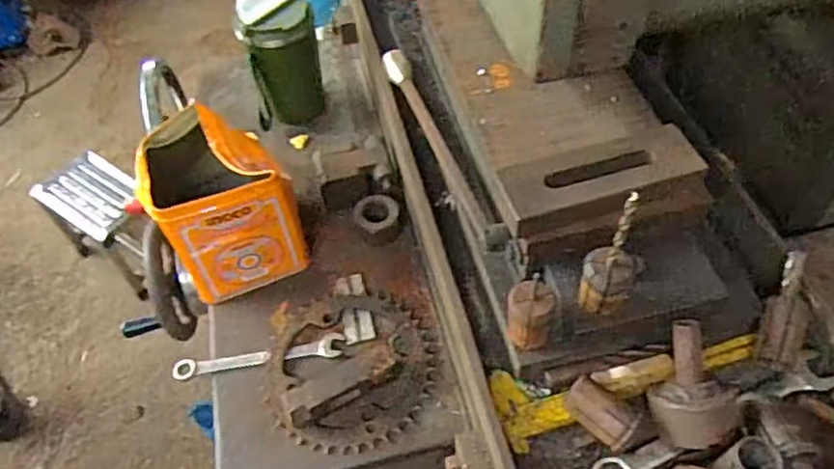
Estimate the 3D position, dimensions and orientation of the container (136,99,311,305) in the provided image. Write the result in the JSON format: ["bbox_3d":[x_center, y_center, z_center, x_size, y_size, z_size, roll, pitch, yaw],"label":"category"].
[{"bbox_3d":[-0.189,-0.034,0.643,0.126,0.127,0.136,-23,54,-12],"label":"container"}]

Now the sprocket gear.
[{"bbox_3d":[-0.060,0.122,0.599,0.153,0.010,0.150,-3,52,3],"label":"sprocket gear"}]

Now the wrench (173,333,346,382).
[{"bbox_3d":[-0.148,0.116,0.615,0.158,0.010,0.022,-8,52,-1],"label":"wrench"}]

